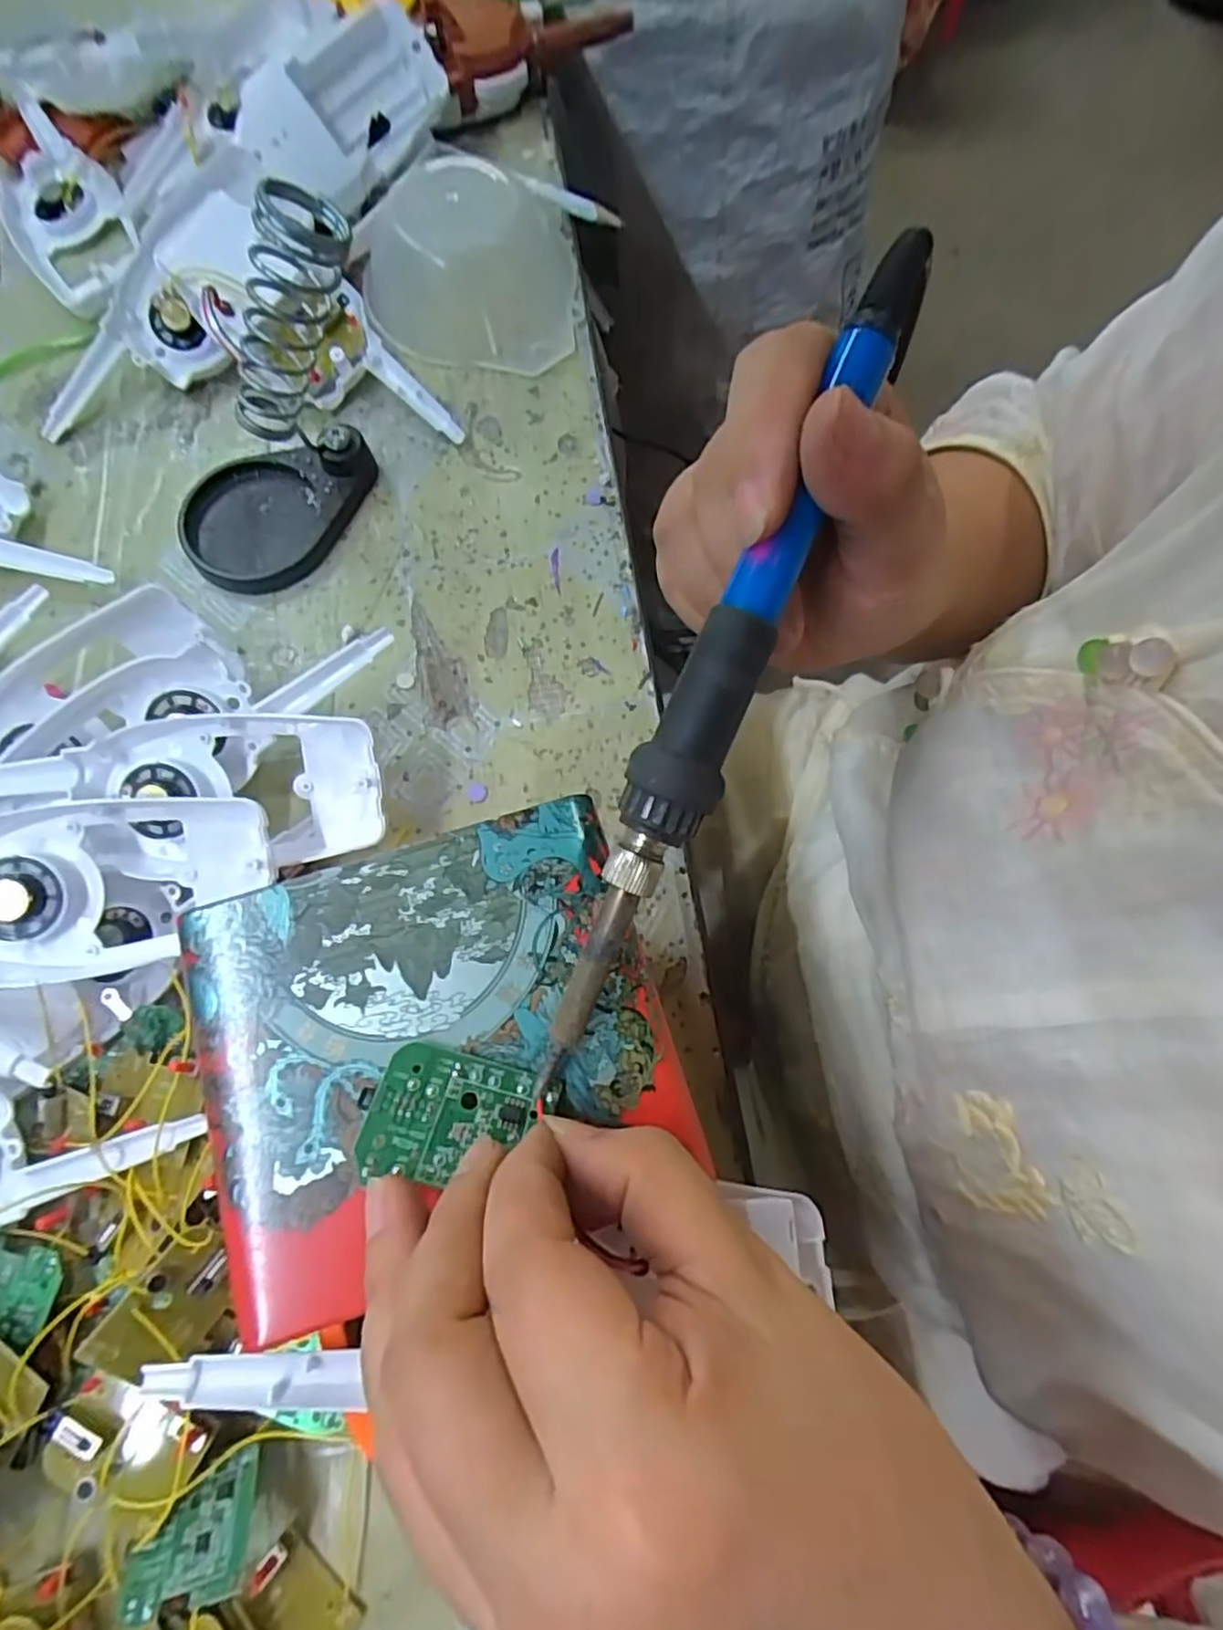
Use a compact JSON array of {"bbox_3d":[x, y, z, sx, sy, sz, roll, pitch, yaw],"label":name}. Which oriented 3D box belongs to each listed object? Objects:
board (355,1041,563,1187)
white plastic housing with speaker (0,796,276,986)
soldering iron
[{"bbox_3d":[-0.037,0.072,0.168,0.044,0.004,0.029,13,53,1],"label":"board"},{"bbox_3d":[-0.176,0.022,0.242,0.109,0.020,0.057,-11,73,-4],"label":"white plastic housing with speaker"},{"bbox_3d":[0.025,-0.031,0.160,0.019,0.014,0.208,24,95,7],"label":"soldering iron"}]

